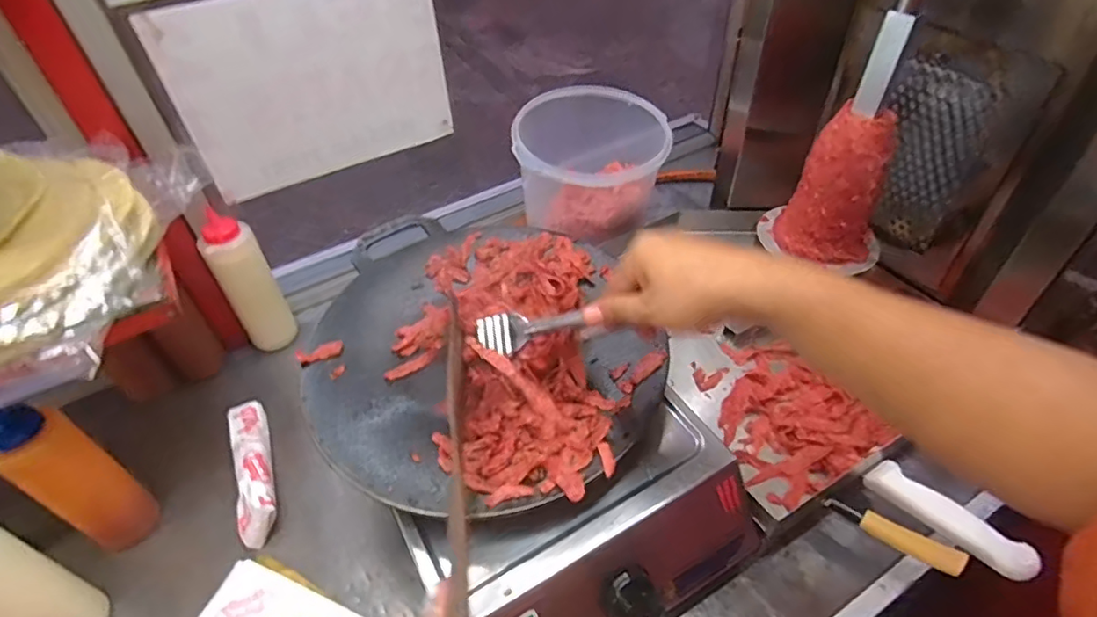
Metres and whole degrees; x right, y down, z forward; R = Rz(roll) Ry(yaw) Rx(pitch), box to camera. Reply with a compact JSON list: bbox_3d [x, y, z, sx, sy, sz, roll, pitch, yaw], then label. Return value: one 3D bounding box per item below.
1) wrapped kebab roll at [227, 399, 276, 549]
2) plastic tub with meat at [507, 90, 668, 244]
[{"bbox_3d":[-0.326,0.165,0.630,0.041,0.041,0.183,-18,47,-18],"label":"wrapped kebab roll"},{"bbox_3d":[0.059,-0.198,0.807,0.198,0.148,0.171,3,44,3],"label":"plastic tub with meat"}]

